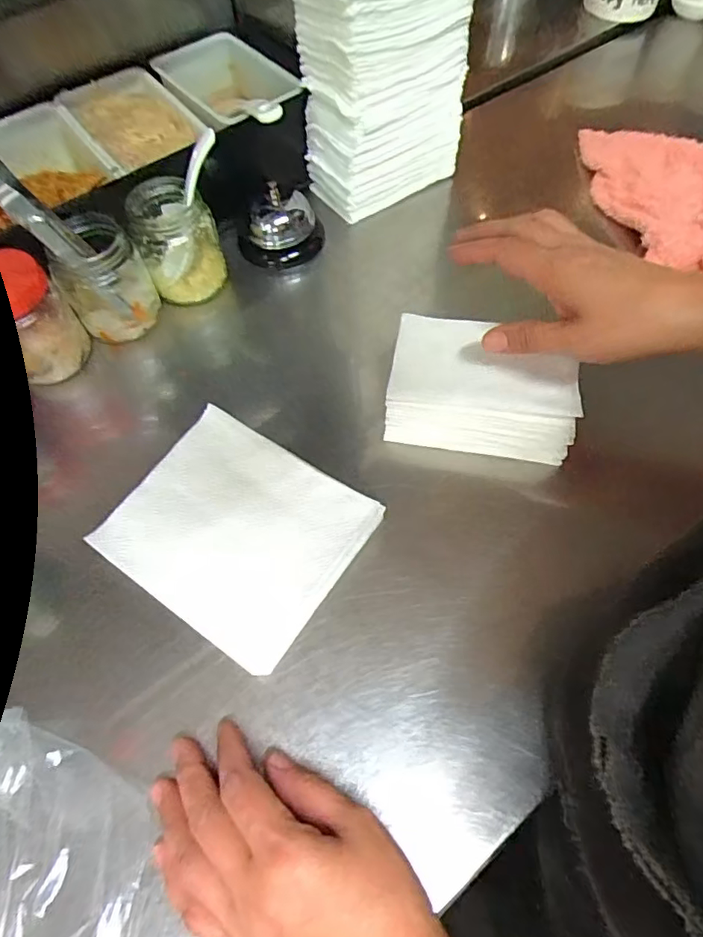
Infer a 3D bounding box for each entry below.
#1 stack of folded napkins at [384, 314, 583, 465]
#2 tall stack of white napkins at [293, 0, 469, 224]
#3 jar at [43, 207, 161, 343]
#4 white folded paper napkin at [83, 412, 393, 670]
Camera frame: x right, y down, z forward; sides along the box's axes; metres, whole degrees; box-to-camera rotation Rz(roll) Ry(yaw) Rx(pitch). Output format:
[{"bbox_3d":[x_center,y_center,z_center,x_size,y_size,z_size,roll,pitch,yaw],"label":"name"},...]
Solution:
[{"bbox_3d":[0.091,-0.057,0.396,0.127,0.046,0.088,10,64,3],"label":"stack of folded napkins"},{"bbox_3d":[0.030,-0.354,0.469,0.135,0.215,0.078,-32,65,-15],"label":"tall stack of white napkins"},{"bbox_3d":[-0.201,-0.155,0.448,0.066,0.076,0.060,-1,61,1],"label":"jar"},{"bbox_3d":[-0.077,0.038,0.364,0.152,0.015,0.127,32,66,17],"label":"white folded paper napkin"}]

